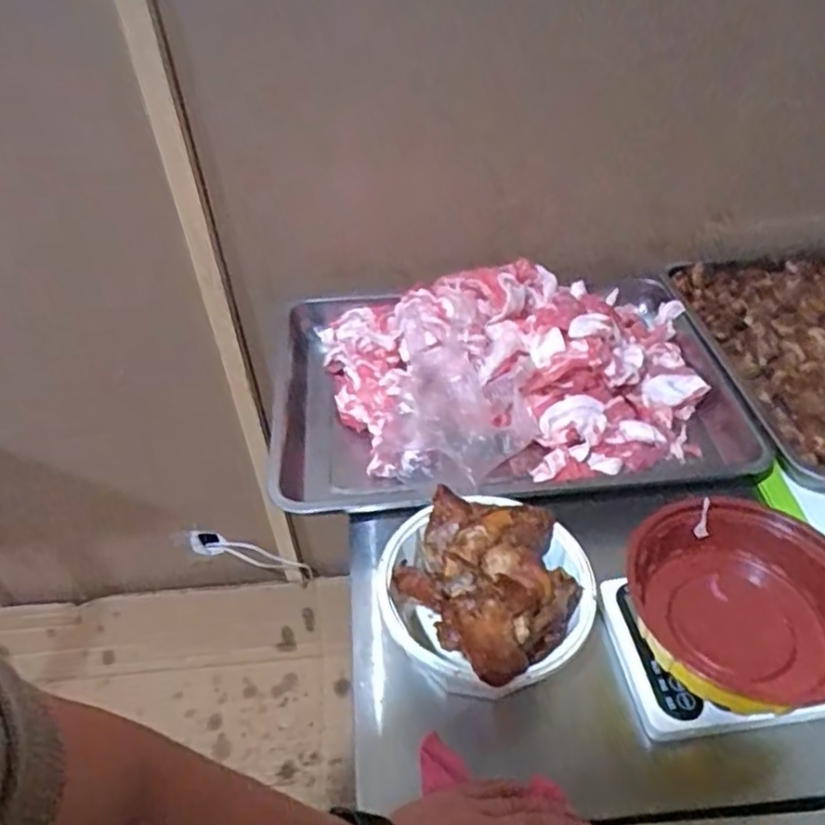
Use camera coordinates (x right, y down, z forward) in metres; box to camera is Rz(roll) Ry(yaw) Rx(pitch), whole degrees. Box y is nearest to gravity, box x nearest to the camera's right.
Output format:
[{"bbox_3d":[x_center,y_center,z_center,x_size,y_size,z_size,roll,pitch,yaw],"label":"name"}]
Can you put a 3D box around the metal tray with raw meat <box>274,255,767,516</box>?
[{"bbox_3d":[0.086,-0.055,0.751,0.502,0.128,0.326,-3,45,0],"label":"metal tray with raw meat"}]

